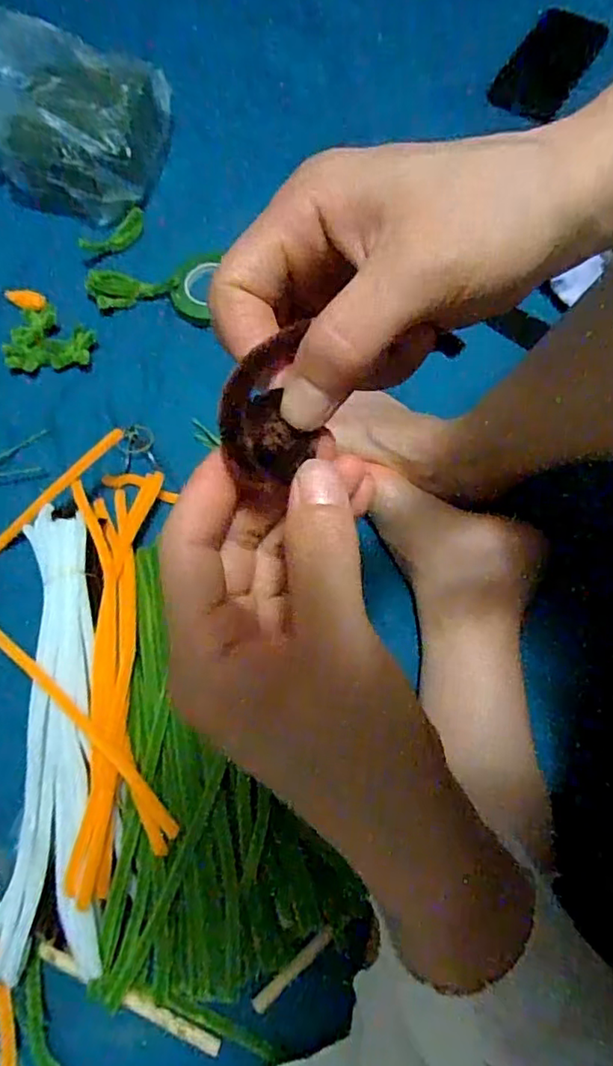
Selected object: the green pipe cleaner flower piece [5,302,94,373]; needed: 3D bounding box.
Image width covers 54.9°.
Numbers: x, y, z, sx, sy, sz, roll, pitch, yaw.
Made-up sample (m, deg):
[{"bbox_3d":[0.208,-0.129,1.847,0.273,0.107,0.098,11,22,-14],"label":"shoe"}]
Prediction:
[{"bbox_3d":[-0.234,-0.181,0.539,0.072,0.013,0.068,-7,72,-3],"label":"green pipe cleaner flower piece"}]

